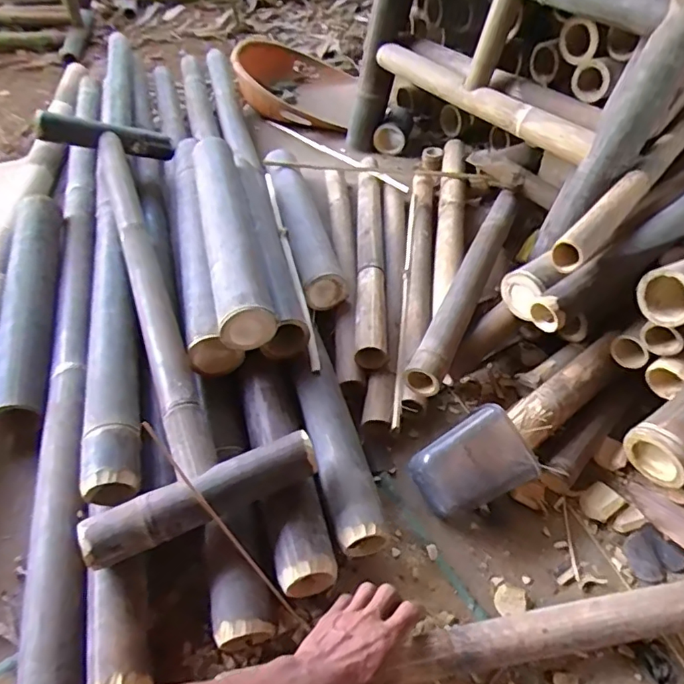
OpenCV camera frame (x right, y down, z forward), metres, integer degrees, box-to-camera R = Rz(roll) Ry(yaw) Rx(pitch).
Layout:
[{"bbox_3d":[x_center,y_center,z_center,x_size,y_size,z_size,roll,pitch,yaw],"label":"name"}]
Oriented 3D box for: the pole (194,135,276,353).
[{"bbox_3d":[-0.193,-0.199,0.869,0.082,0.072,0.502,-10,50,-10],"label":"pole"}]

